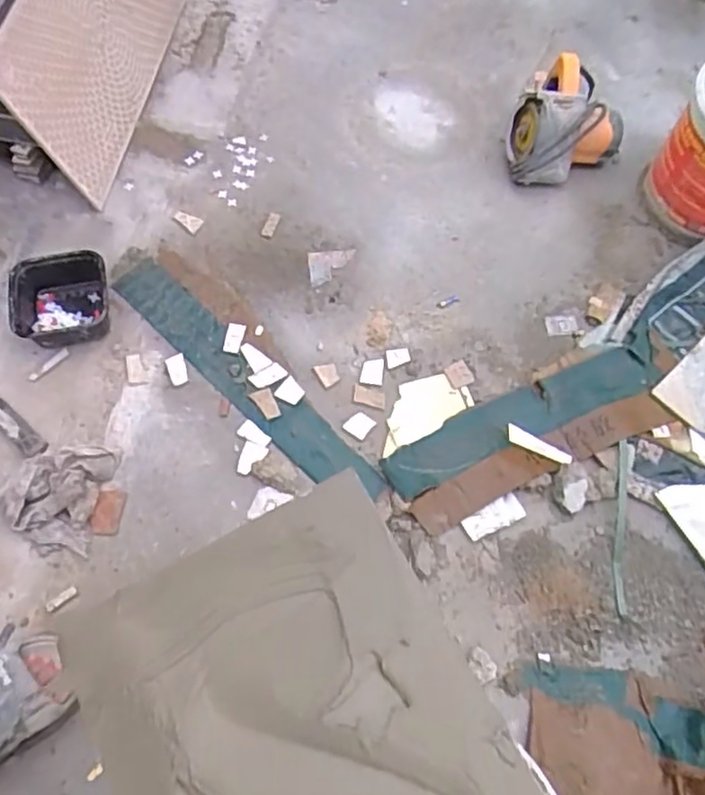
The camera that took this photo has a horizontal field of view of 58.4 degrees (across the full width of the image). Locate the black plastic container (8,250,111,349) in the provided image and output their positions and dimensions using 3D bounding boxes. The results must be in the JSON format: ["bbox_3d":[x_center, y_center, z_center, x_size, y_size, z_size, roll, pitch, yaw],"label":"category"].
[{"bbox_3d":[-0.505,-0.164,1.097,0.157,0.091,0.159,-8,66,-6],"label":"black plastic container"}]

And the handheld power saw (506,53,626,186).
[{"bbox_3d":[0.431,-0.553,1.264,0.242,0.157,0.174,-12,66,-7],"label":"handheld power saw"}]

